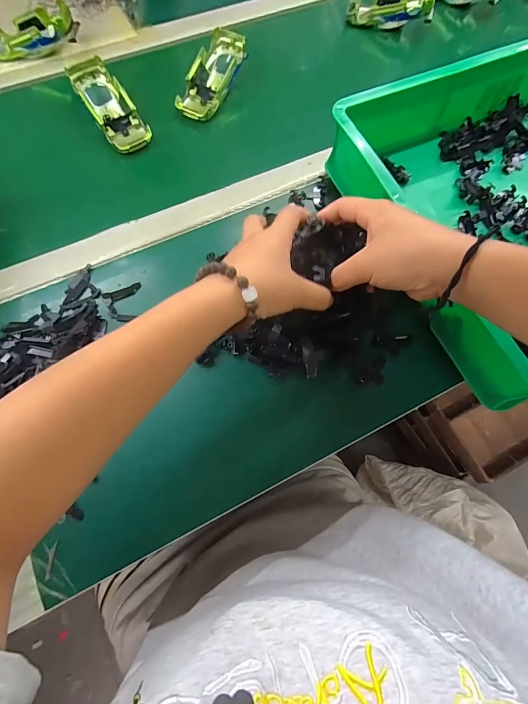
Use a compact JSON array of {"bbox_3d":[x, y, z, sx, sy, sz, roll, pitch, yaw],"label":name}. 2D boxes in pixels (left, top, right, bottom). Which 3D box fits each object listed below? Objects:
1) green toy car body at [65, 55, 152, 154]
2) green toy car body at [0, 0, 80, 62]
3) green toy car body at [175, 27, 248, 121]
[{"bbox_3d":[-0.201,-0.320,0.457,0.053,0.028,0.131,-33,90,-11],"label":"green toy car body"},{"bbox_3d":[-0.322,-0.444,0.478,0.129,0.041,0.062,-14,71,-6],"label":"green toy car body"},{"bbox_3d":[-0.072,-0.379,0.481,0.055,0.026,0.130,25,85,7],"label":"green toy car body"}]

